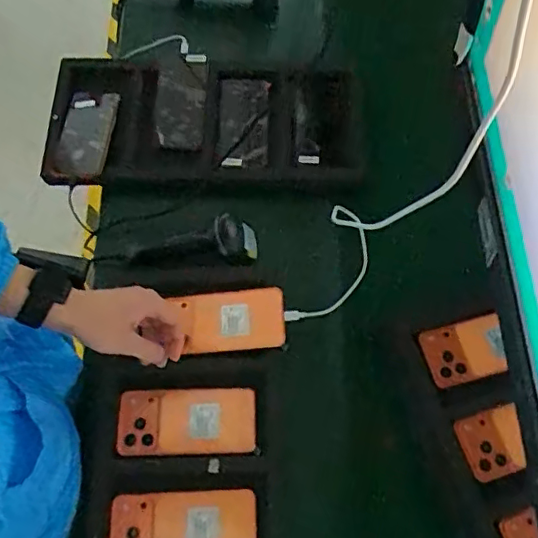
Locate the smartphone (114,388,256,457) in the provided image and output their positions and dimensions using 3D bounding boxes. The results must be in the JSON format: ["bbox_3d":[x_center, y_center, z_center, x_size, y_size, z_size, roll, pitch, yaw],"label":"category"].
[{"bbox_3d":[-0.101,0.185,0.681,0.165,0.010,0.078,0,68,-2],"label":"smartphone"}]

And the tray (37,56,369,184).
[{"bbox_3d":[-0.099,-0.228,0.892,0.471,0.058,0.213,1,68,-2],"label":"tray"}]

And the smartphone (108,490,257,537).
[{"bbox_3d":[-0.097,0.295,0.638,0.163,0.009,0.076,-1,68,-2],"label":"smartphone"}]

